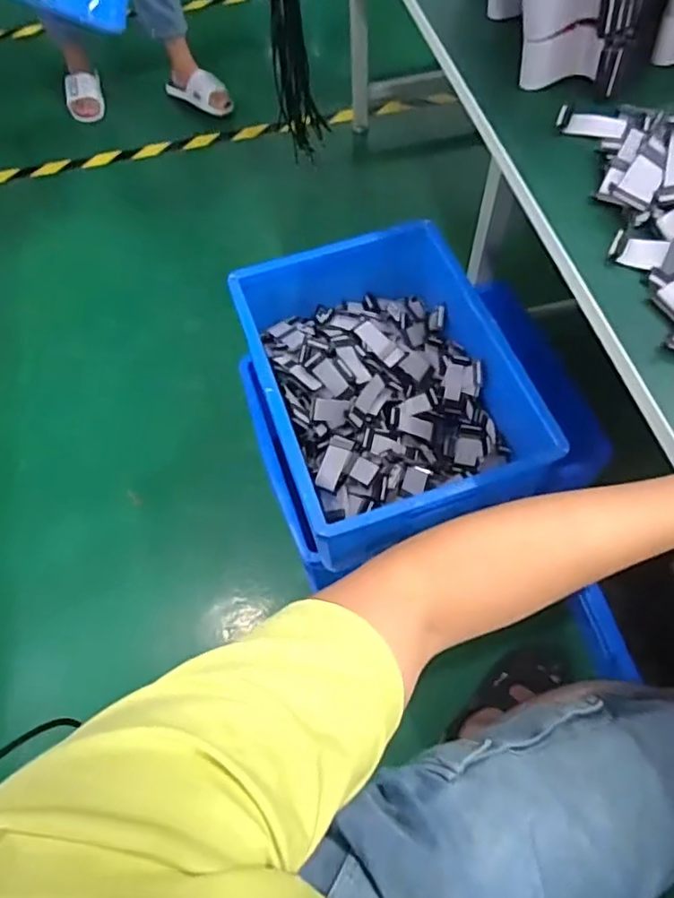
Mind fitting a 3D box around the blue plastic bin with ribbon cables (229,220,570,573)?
[{"bbox_3d":[0.072,-0.107,0.938,0.346,0.149,0.467,-18,62,-6],"label":"blue plastic bin with ribbon cables"}]

